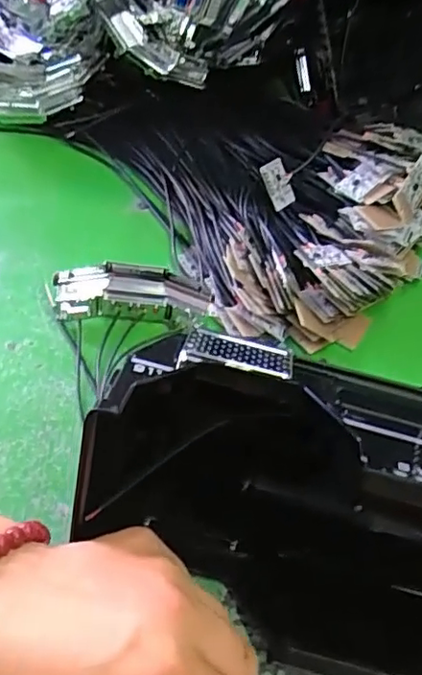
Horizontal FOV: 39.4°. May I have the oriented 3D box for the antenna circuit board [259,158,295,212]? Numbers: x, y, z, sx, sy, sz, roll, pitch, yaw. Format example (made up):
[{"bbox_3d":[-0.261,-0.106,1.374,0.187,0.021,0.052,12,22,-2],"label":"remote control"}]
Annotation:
[{"bbox_3d":[0.049,-0.110,0.423,0.026,0.034,0.005,-39,29,-31],"label":"antenna circuit board"}]

